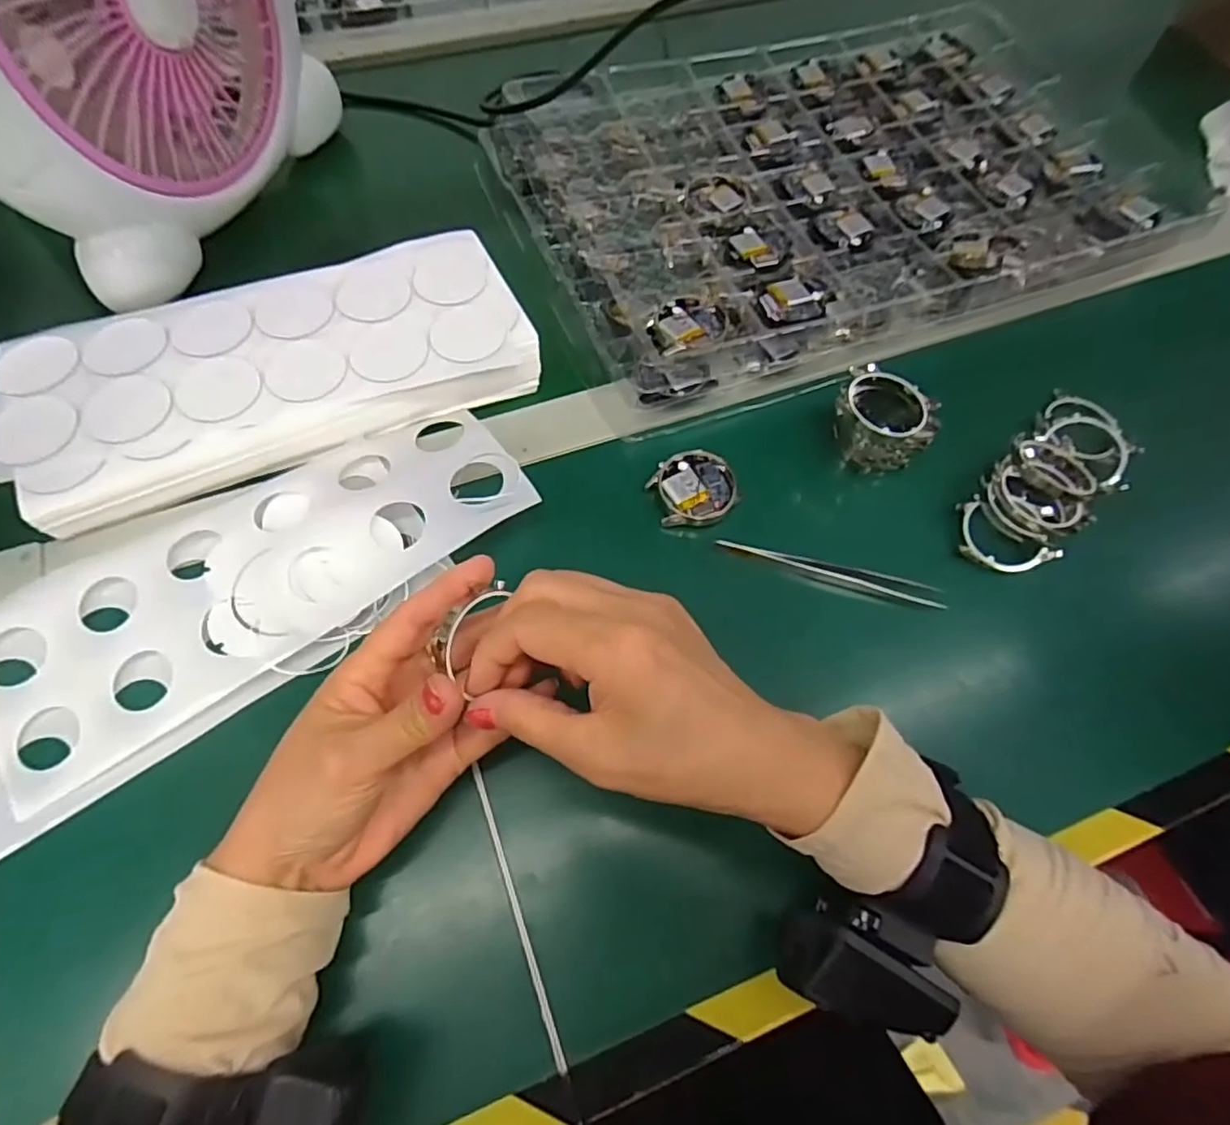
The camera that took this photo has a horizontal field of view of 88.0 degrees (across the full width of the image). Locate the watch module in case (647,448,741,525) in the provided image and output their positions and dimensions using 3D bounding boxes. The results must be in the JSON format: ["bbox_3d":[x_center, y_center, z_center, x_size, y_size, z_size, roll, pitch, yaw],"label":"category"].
[{"bbox_3d":[0.046,-0.043,0.374,0.048,0.017,0.041,-11,66,-7],"label":"watch module in case"}]

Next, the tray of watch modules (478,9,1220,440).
[{"bbox_3d":[0.145,-0.281,0.467,0.427,0.029,0.302,-18,67,-10],"label":"tray of watch modules"}]

